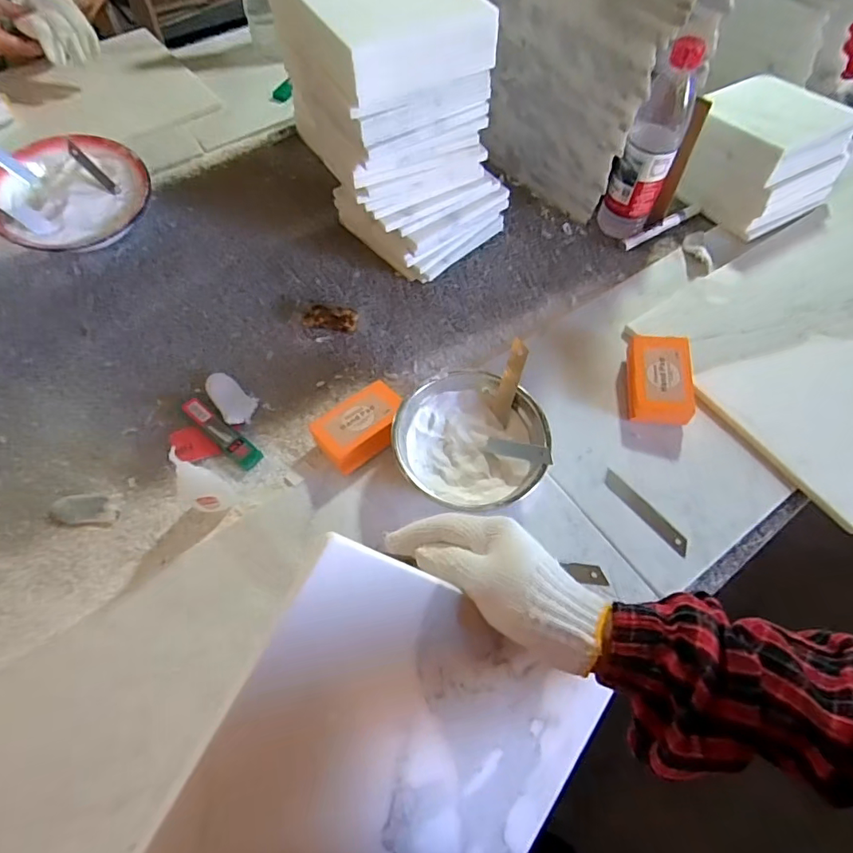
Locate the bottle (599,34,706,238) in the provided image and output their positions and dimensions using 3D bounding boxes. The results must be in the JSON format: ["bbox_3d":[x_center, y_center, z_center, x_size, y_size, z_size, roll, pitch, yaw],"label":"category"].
[{"bbox_3d":[0.277,-0.340,0.629,0.062,0.219,0.059,39,68,18],"label":"bottle"}]

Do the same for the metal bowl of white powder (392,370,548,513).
[{"bbox_3d":[0.043,0.021,0.511,0.141,0.059,0.140,0,62,0],"label":"metal bowl of white powder"}]

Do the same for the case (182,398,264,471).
[{"bbox_3d":[-0.220,0.008,0.541,0.109,0.012,0.024,35,67,17],"label":"case"}]

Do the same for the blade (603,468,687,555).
[{"bbox_3d":[0.216,0.084,0.503,0.020,0.006,0.101,-35,68,-17],"label":"blade"}]

